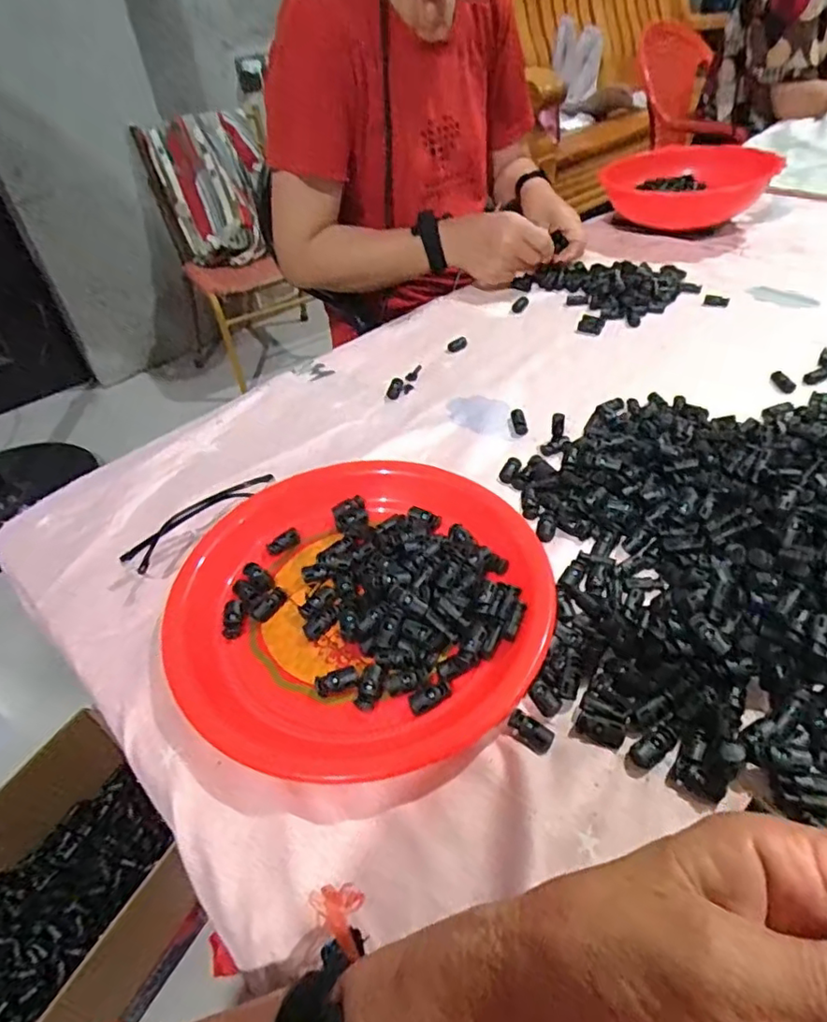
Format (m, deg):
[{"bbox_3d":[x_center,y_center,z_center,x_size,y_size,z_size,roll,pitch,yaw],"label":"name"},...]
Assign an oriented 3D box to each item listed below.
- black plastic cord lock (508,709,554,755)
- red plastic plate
[{"bbox_3d":[0.069,0.129,0.351,0.016,0.011,0.028,-36,50,-28],"label":"black plastic cord lock"},{"bbox_3d":[-0.041,0.060,0.428,0.266,0.029,0.247,-3,43,3],"label":"red plastic plate"}]

